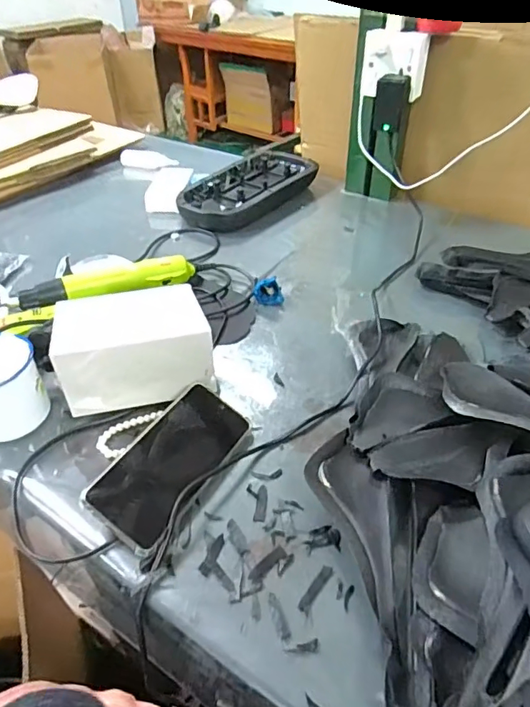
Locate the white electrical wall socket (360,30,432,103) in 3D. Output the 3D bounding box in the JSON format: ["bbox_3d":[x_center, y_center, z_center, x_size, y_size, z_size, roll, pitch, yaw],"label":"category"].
[{"bbox_3d":[0.196,-0.438,0.767,0.093,0.084,0.030,8,42,10],"label":"white electrical wall socket"}]

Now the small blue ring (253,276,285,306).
[{"bbox_3d":[0.004,-0.086,0.693,0.039,0.028,0.028,-13,43,-13],"label":"small blue ring"}]

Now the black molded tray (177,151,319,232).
[{"bbox_3d":[-0.032,-0.305,0.937,0.151,0.038,0.287,31,51,31],"label":"black molded tray"}]

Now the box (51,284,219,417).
[{"bbox_3d":[-0.138,-0.004,0.555,0.156,0.094,0.097,-7,42,-6],"label":"box"}]

